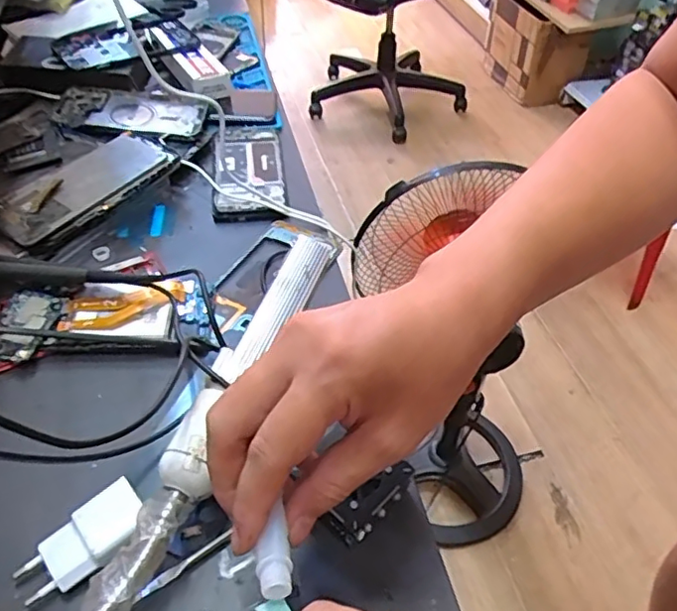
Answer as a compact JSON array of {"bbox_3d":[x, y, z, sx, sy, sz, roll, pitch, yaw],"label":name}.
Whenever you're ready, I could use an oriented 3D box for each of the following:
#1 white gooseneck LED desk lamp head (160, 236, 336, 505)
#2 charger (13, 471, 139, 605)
[{"bbox_3d":[-0.052,0.026,0.376,0.028,0.038,0.192,17,47,14],"label":"white gooseneck LED desk lamp head"},{"bbox_3d":[-0.143,0.136,0.335,0.070,0.025,0.034,-32,54,-29],"label":"charger"}]

